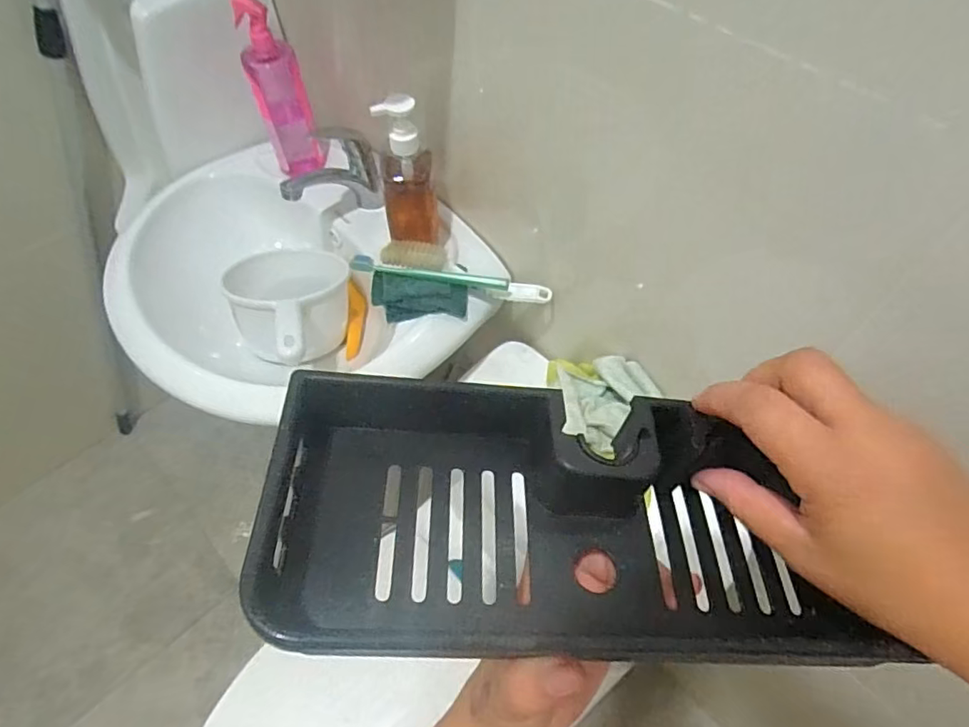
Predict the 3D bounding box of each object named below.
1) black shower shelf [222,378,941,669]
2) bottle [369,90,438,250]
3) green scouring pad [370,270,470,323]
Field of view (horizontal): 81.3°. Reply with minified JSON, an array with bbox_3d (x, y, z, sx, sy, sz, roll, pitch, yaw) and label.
[{"bbox_3d":[0.040,0.065,0.255,0.260,0.045,0.110,6,55,-9],"label":"black shower shelf"},{"bbox_3d":[-0.083,-0.196,0.628,0.061,0.183,0.065,-7,56,-5],"label":"bottle"},{"bbox_3d":[-0.079,-0.072,0.656,0.114,0.048,0.057,11,56,7],"label":"green scouring pad"}]

